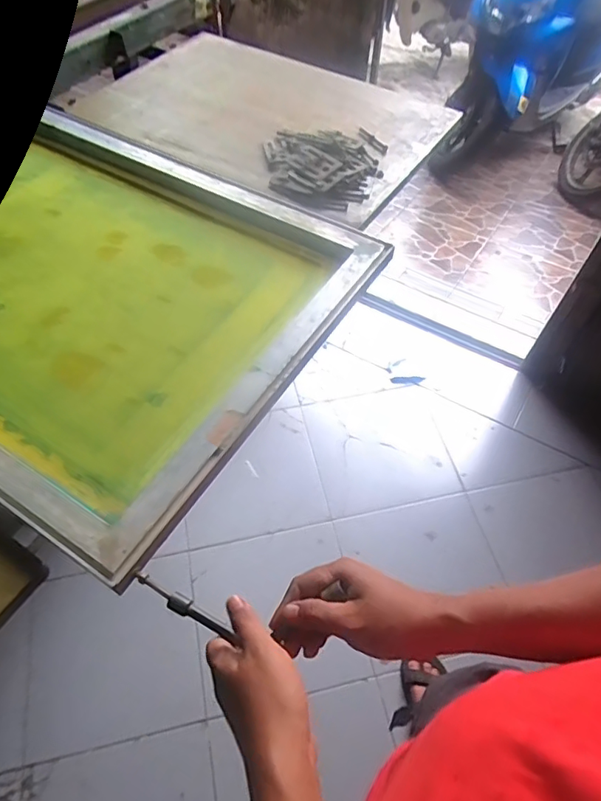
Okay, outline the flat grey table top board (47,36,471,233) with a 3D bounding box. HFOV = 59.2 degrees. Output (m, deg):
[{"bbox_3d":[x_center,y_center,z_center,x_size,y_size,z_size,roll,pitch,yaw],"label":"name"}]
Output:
[{"bbox_3d":[-0.083,-0.505,0.905,0.596,0.021,0.372,26,59,13],"label":"flat grey table top board"}]

